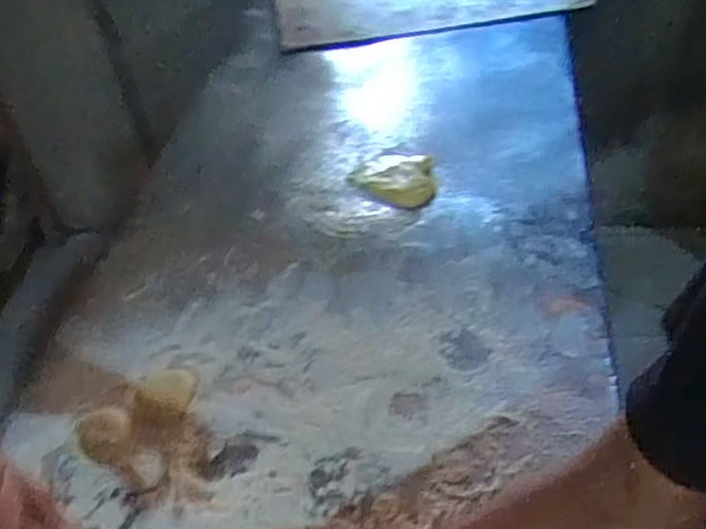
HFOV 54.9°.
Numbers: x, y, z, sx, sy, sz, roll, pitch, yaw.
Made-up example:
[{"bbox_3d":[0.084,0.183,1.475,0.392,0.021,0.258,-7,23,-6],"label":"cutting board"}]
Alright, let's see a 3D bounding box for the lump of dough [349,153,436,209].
[{"bbox_3d":[0.056,-0.121,0.945,0.111,0.018,0.121,-3,45,4],"label":"lump of dough"}]

